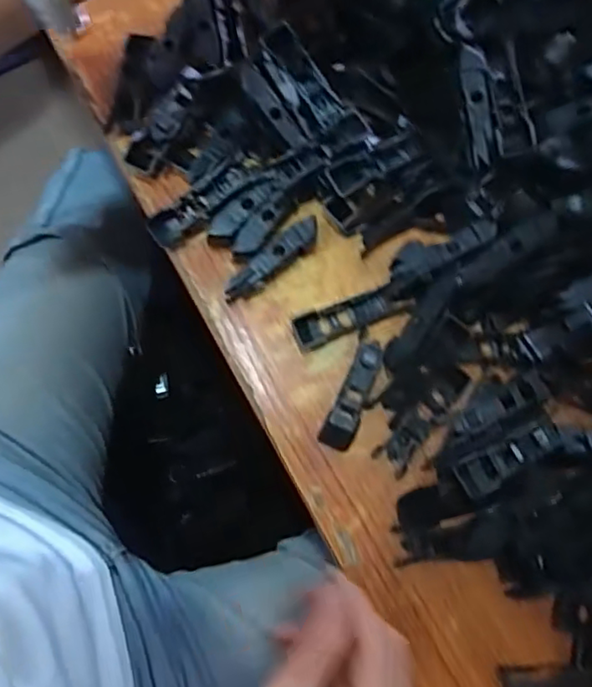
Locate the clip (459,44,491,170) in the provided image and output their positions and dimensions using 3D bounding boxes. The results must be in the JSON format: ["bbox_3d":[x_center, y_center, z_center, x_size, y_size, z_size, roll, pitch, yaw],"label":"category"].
[{"bbox_3d":[0.099,-0.129,0.329,0.018,0.011,0.062,-8,94,-3],"label":"clip"}]

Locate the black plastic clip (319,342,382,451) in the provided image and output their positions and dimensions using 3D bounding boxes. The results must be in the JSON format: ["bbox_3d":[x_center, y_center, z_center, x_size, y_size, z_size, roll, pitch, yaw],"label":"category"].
[{"bbox_3d":[0.033,0.029,0.335,0.018,0.010,0.061,24,80,3],"label":"black plastic clip"}]

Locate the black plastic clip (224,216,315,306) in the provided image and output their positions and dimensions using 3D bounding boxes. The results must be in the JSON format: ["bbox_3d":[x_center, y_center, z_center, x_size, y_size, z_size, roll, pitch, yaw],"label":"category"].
[{"bbox_3d":[-0.014,-0.047,0.346,0.065,0.019,0.017,-37,82,-8],"label":"black plastic clip"}]

